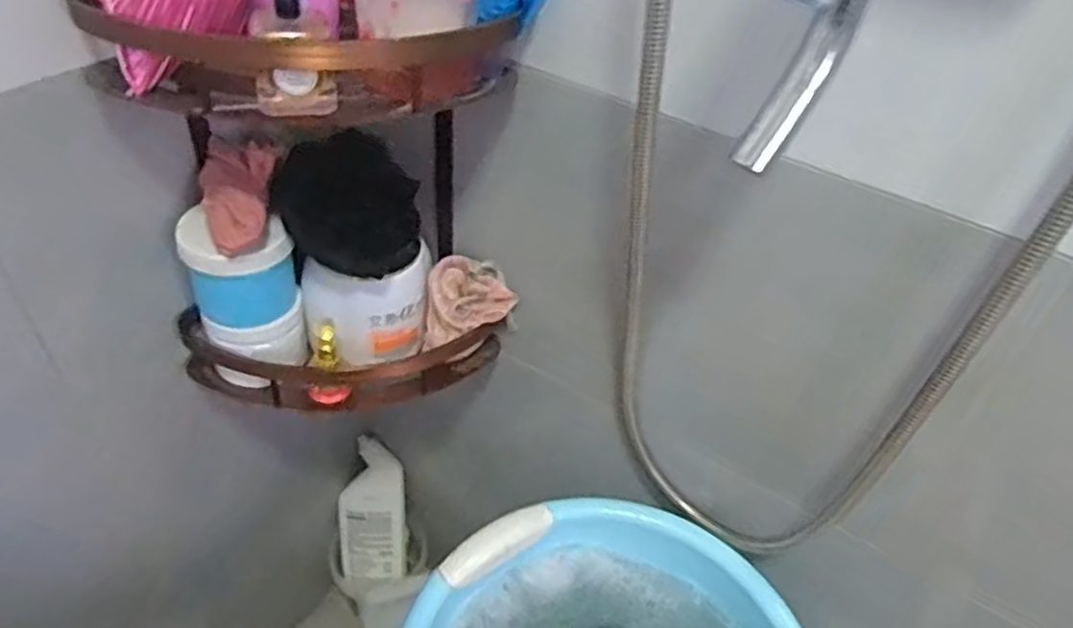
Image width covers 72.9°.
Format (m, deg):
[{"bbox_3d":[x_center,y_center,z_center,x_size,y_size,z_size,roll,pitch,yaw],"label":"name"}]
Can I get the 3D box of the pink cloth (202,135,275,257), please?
[{"bbox_3d":[-0.231,-0.094,0.567,0.059,0.040,0.106,-8,44,-15],"label":"pink cloth"}]

